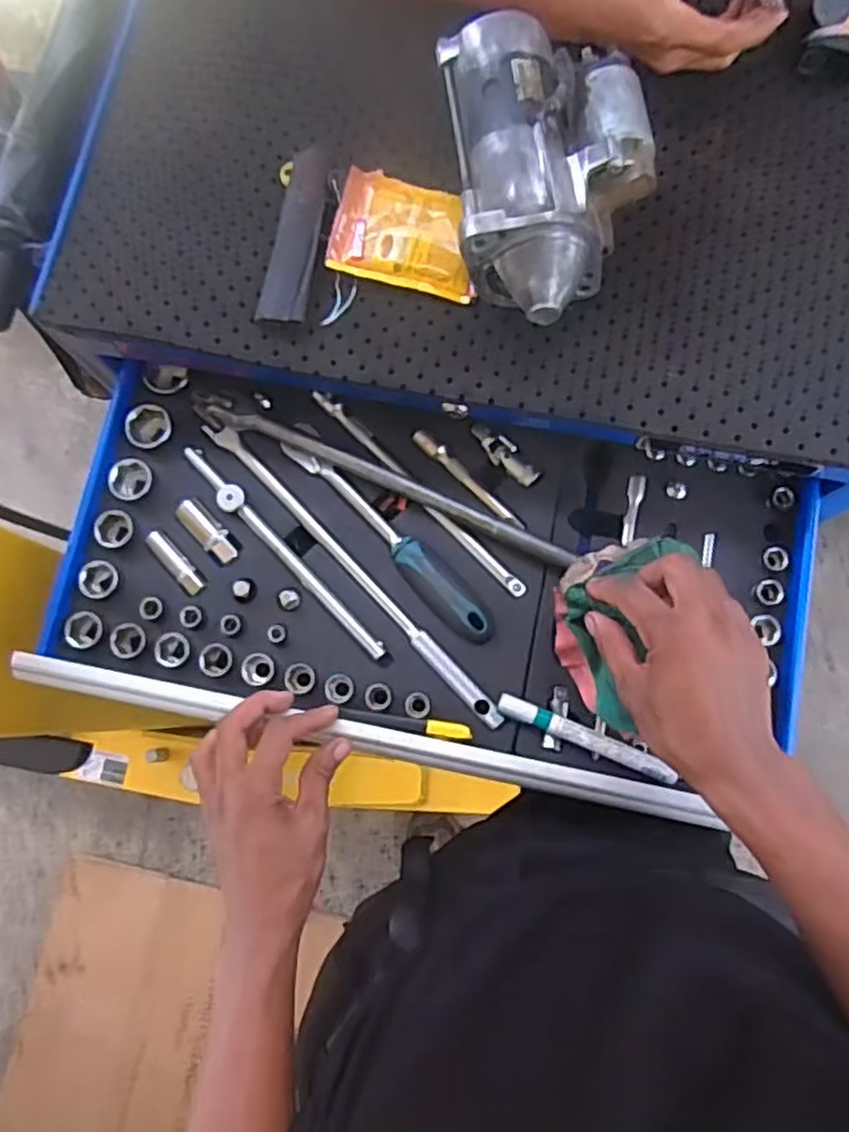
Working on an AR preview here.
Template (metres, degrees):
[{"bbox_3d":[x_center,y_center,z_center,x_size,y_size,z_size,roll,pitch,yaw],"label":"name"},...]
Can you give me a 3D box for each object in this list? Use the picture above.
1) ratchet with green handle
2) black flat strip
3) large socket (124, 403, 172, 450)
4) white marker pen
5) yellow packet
[{"bbox_3d":[-0.032,-0.029,0.610,0.035,0.025,0.239,-41,78,-8],"label":"ratchet with green handle"},{"bbox_3d":[-0.098,-0.257,0.567,0.036,0.015,0.144,9,77,4],"label":"black flat strip"},{"bbox_3d":[-0.239,-0.119,0.649,0.037,0.030,0.038,0,76,2],"label":"large socket"},{"bbox_3d":[0.123,0.132,0.561,0.138,0.014,0.016,23,78,7],"label":"white marker pen"},{"bbox_3d":[-0.011,-0.258,0.570,0.113,0.011,0.086,14,77,5],"label":"yellow packet"}]

